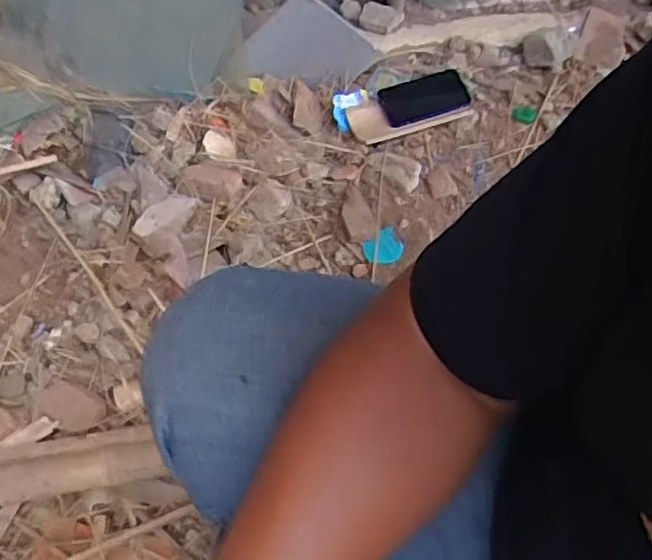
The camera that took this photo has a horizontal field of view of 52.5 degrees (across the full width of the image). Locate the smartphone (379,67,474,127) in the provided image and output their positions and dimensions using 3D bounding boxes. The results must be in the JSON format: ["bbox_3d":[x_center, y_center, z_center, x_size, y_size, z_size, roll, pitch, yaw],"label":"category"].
[{"bbox_3d":[0.162,-0.304,1.094,0.154,0.014,0.080,-17,77,-15],"label":"smartphone"}]

